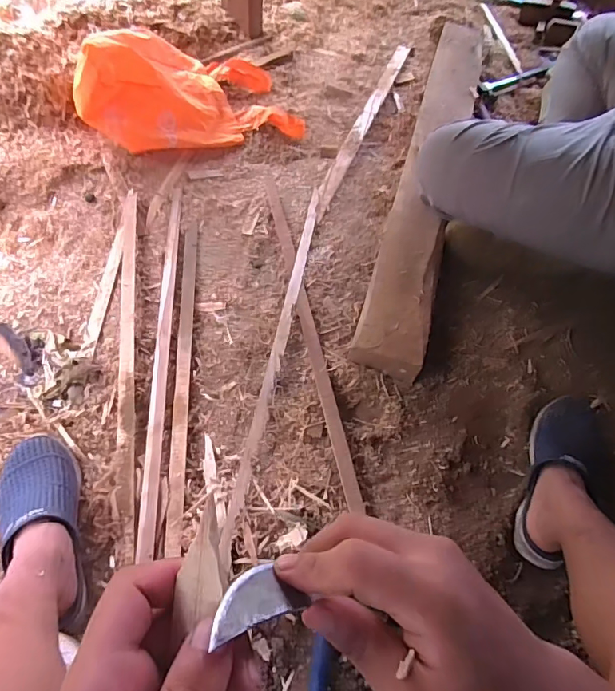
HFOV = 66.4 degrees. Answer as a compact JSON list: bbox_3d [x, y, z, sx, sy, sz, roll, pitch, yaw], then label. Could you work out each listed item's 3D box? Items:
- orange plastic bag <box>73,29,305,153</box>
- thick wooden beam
[{"bbox_3d":[-0.278,-0.615,1.071,0.456,0.210,0.262,-17,60,-12],"label":"orange plastic bag"},{"bbox_3d":[0.278,-0.412,1.042,0.123,0.076,1.093,15,59,7],"label":"thick wooden beam"}]

